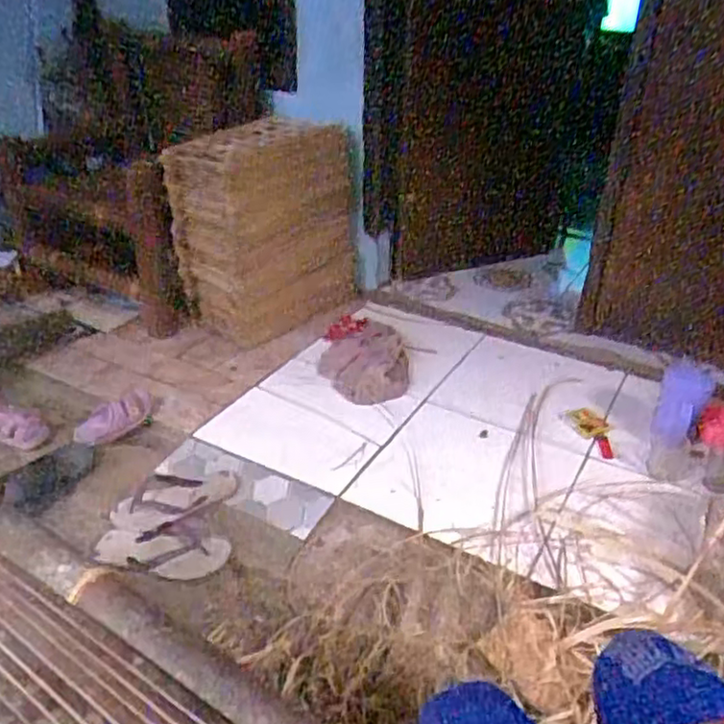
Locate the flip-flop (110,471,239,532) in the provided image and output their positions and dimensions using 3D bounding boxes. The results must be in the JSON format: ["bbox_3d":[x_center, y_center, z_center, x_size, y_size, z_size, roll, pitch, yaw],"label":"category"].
[{"bbox_3d":[-0.380,0.275,1.409,0.251,0.045,0.106,-14,34,-24],"label":"flip-flop"}]

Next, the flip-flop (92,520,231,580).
[{"bbox_3d":[-0.385,0.365,1.328,0.250,0.033,0.113,5,31,6],"label":"flip-flop"}]

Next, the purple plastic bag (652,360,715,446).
[{"bbox_3d":[0.759,0.088,1.623,0.105,0.039,0.297,17,46,25],"label":"purple plastic bag"}]

